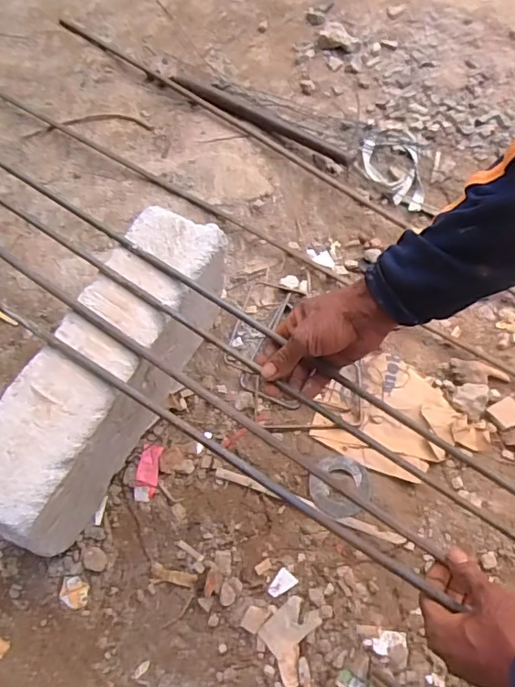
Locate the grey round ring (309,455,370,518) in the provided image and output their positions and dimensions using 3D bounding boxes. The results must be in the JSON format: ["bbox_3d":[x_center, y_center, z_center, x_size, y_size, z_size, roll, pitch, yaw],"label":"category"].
[{"bbox_3d":[0.103,0.178,0.662,0.073,0.011,0.072,1,66,-2],"label":"grey round ring"}]

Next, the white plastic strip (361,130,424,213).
[{"bbox_3d":[0.223,-0.292,0.877,0.091,0.006,0.167,1,66,-2],"label":"white plastic strip"}]

